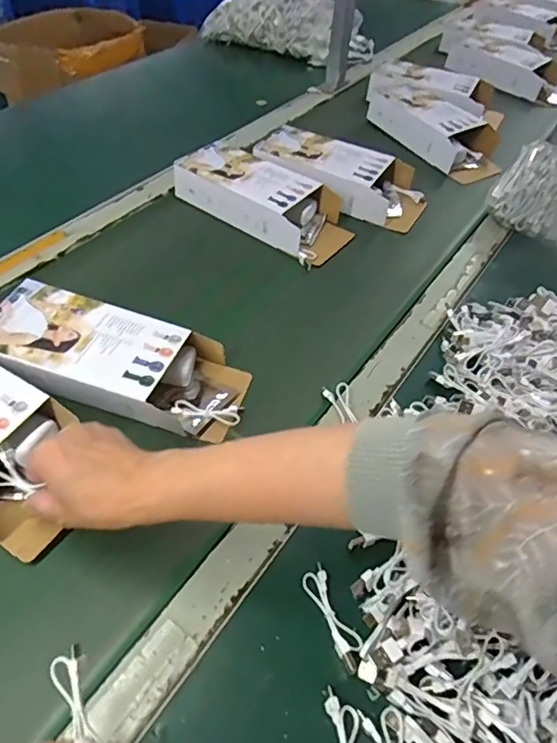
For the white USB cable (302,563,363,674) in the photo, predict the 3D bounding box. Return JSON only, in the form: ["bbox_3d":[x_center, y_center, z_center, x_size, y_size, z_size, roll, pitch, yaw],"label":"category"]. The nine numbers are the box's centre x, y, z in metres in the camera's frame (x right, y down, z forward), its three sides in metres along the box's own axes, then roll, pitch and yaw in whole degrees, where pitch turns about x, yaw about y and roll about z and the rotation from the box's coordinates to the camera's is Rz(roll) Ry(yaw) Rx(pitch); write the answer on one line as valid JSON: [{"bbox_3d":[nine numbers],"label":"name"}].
[{"bbox_3d":[0.042,0.184,0.392,0.020,0.011,0.075,-18,52,-19],"label":"white USB cable"}]

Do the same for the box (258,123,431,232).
[{"bbox_3d":[0.093,-0.290,0.781,0.248,0.057,0.119,24,53,11],"label":"box"}]

